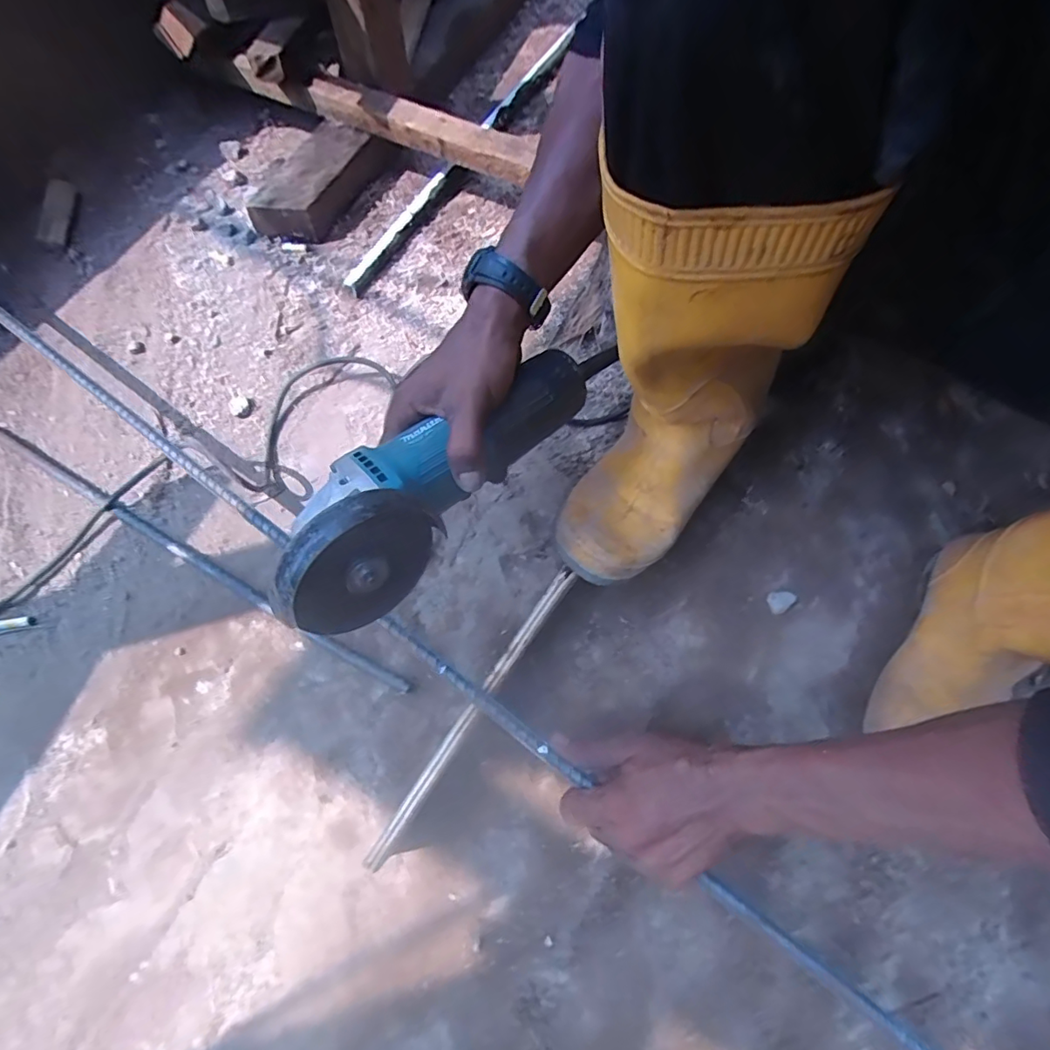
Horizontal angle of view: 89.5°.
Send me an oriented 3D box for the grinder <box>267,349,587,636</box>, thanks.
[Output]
[{"bbox_3d":[-0.063,-0.040,0.369,0.081,0.097,0.265,38,64,13],"label":"grinder"}]

